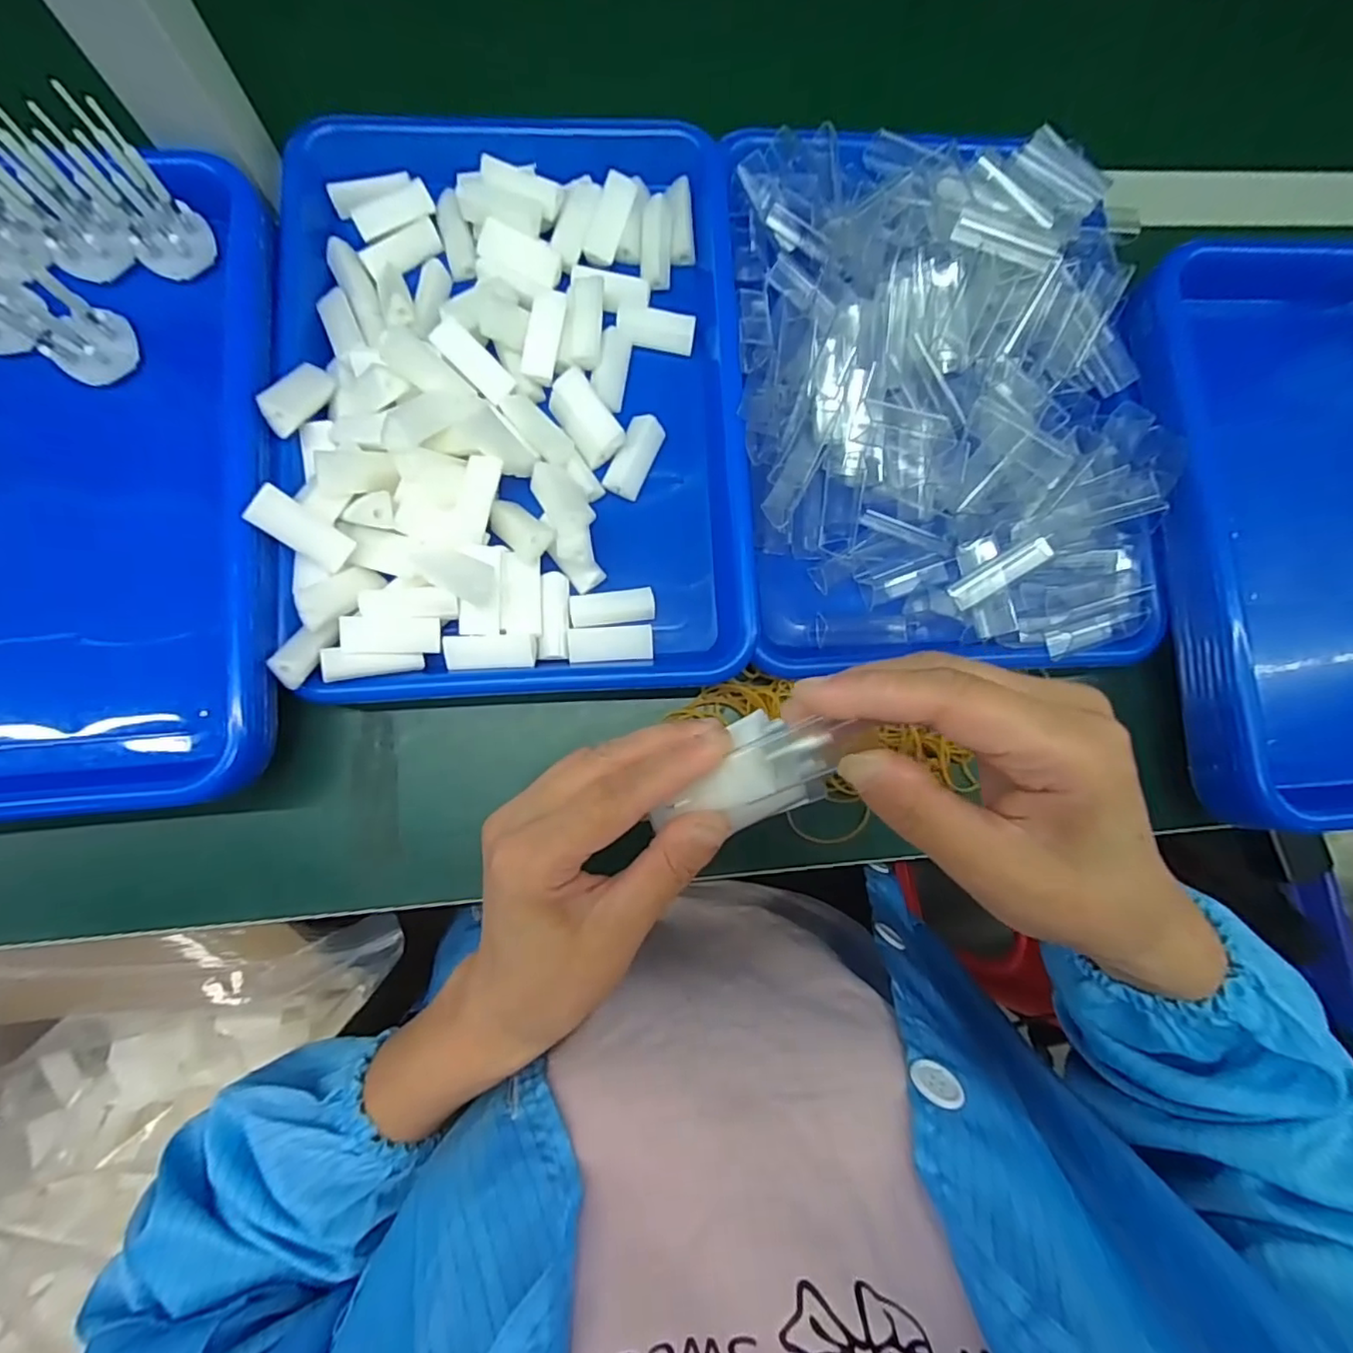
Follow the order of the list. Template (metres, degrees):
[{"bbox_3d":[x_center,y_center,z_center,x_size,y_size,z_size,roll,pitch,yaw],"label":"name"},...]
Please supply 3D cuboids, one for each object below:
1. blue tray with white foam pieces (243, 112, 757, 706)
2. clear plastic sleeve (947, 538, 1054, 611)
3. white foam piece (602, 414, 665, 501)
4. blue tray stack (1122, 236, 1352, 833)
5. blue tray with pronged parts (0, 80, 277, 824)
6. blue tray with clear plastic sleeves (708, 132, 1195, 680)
[{"bbox_3d":[-0.088,-0.156,0.340,0.241,0.045,0.331,-3,82,-5],"label":"blue tray with white foam pieces"},{"bbox_3d":[0.175,-0.055,0.335,0.053,0.004,0.014,-32,85,16],"label":"clear plastic sleeve"},{"bbox_3d":[-0.024,-0.125,0.352,0.020,0.013,0.046,24,81,-1],"label":"white foam piece"},{"bbox_3d":[0.397,-0.094,0.369,0.247,0.065,0.340,-4,82,-5],"label":"blue tray stack"},{"bbox_3d":[-0.322,-0.096,0.286,0.241,0.071,0.317,-4,82,-5],"label":"blue tray with pronged parts"},{"bbox_3d":[0.153,-0.158,0.353,0.237,0.064,0.302,-1,82,-5],"label":"blue tray with clear plastic sleeves"}]

